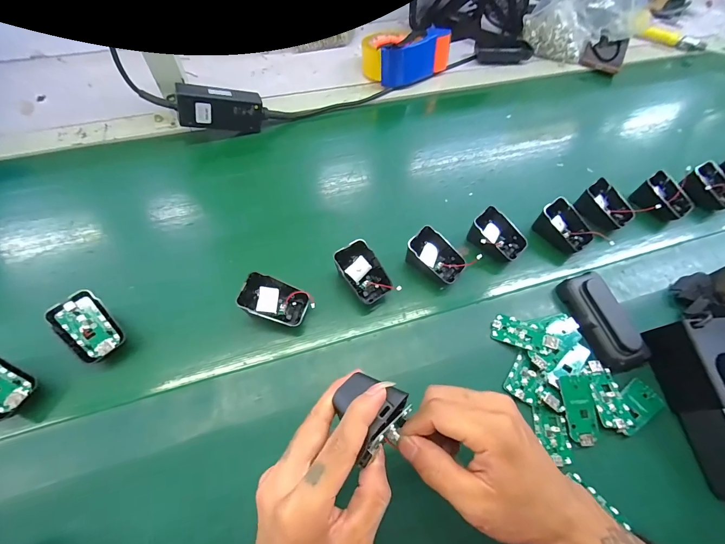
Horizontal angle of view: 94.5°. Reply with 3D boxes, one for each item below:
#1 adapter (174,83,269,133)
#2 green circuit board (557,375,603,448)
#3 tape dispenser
[{"bbox_3d":[-0.205,-0.239,0.495,0.120,0.051,0.026,-8,58,-29],"label":"adapter"},{"bbox_3d":[0.213,0.134,0.326,0.032,0.004,0.061,-3,73,-7],"label":"green circuit board"},{"bbox_3d":[0.074,-0.398,0.608,0.146,0.067,0.088,-18,62,-14],"label":"tape dispenser"}]

